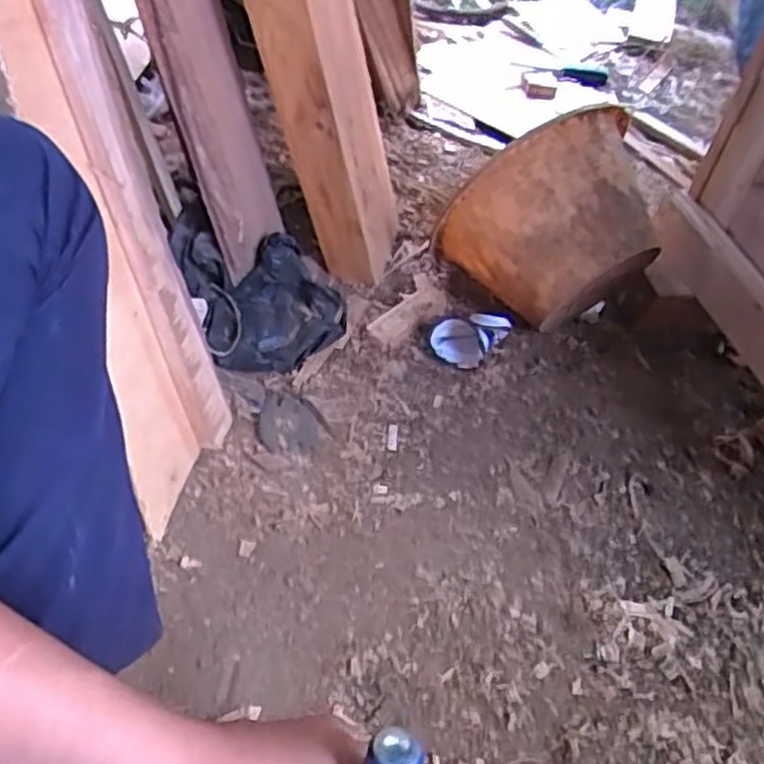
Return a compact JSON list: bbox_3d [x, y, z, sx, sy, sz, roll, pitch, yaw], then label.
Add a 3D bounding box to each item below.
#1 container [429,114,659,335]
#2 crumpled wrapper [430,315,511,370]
[{"bbox_3d":[0.200,-0.194,0.853,0.219,0.213,0.179,26,47,19],"label":"container"},{"bbox_3d":[0.105,-0.058,0.873,0.069,0.041,0.097,30,48,22],"label":"crumpled wrapper"}]

